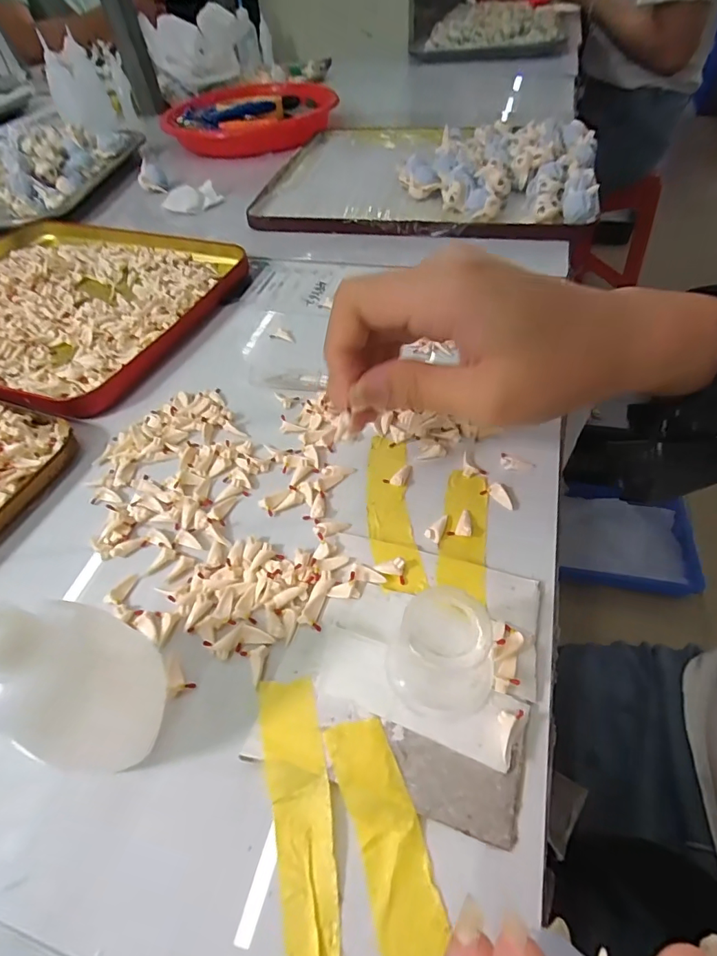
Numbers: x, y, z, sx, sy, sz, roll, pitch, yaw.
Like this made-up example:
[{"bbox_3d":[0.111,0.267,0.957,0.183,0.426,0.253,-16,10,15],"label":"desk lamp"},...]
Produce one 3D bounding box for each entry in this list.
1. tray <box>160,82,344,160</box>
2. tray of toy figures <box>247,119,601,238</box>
[{"bbox_3d":[-0.142,-0.479,0.627,0.207,0.035,0.207,-12,50,-4],"label":"tray"},{"bbox_3d":[0.064,-0.309,0.463,0.302,0.033,0.245,8,52,12],"label":"tray of toy figures"}]

